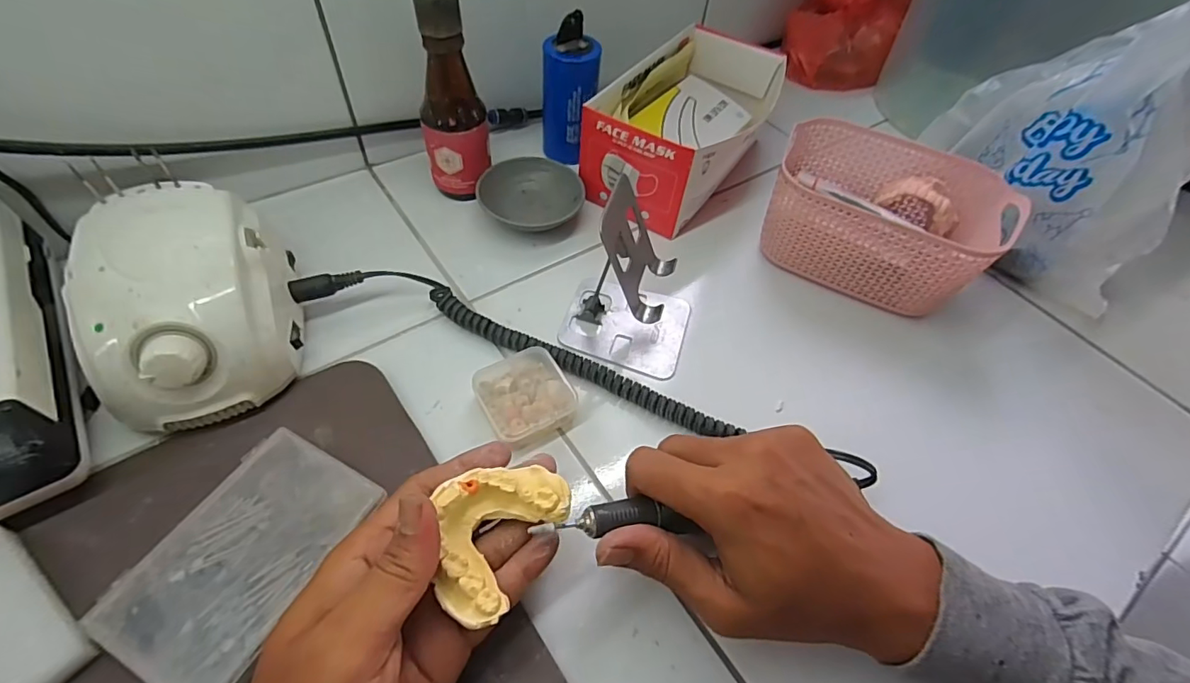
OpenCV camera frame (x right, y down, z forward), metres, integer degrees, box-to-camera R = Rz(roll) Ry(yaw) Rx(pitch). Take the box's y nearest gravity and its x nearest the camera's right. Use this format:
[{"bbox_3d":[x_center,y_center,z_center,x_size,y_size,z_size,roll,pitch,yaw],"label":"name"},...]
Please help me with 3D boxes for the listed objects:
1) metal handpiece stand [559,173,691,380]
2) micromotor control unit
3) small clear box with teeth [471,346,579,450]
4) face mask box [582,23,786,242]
[{"bbox_3d":[0.028,-0.045,0.358,0.090,0.108,0.074,19,54,9],"label":"metal handpiece stand"},{"bbox_3d":[-0.248,-0.024,0.330,0.101,0.079,0.137,-15,56,-16],"label":"micromotor control unit"},{"bbox_3d":[-0.047,0.034,0.350,0.057,0.018,0.062,-25,60,-22],"label":"small clear box with teeth"},{"bbox_3d":[0.086,-0.198,0.489,0.115,0.082,0.203,29,56,15],"label":"face mask box"}]

